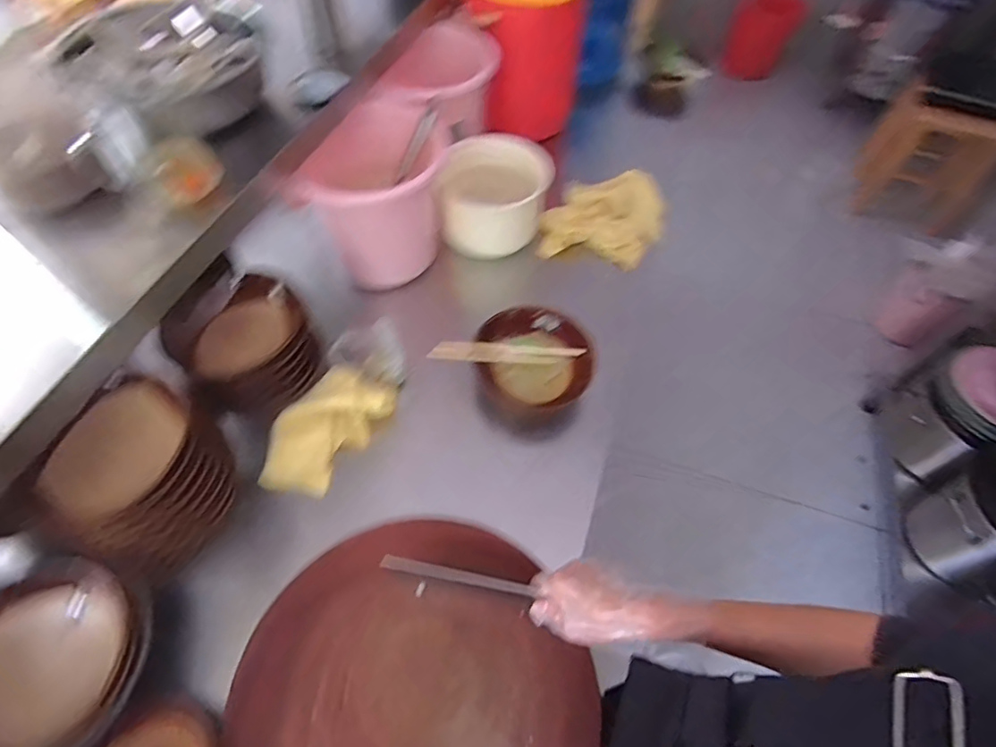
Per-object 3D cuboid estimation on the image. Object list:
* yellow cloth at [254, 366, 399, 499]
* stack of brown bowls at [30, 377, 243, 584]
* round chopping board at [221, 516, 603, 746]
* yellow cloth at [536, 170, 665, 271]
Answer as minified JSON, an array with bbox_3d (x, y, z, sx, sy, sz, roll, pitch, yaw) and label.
[{"bbox_3d":[-0.245,0.078,0.741,0.097,0.058,0.203,29,60,17],"label":"yellow cloth"},{"bbox_3d":[-0.401,0.123,0.603,0.131,0.157,0.181,30,60,17],"label":"stack of brown bowls"},{"bbox_3d":[-0.090,0.339,0.553,0.358,0.024,0.361,1,56,-1],"label":"round chopping board"},{"bbox_3d":[0.206,-0.309,1.018,0.234,0.088,0.203,9,56,4],"label":"yellow cloth"}]

